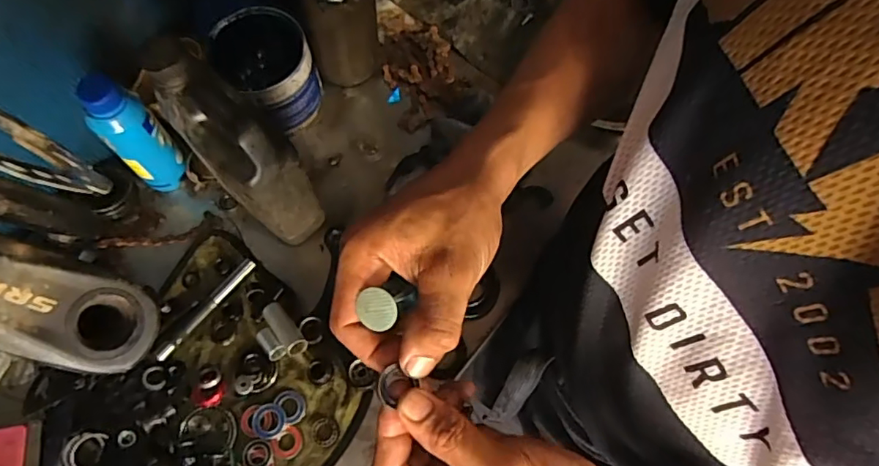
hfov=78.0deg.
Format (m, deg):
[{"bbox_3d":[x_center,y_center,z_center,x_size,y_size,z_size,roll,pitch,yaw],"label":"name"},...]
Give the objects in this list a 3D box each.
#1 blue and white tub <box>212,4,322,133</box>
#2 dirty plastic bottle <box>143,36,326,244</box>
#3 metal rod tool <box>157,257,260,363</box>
[{"bbox_3d":[-0.181,-0.176,0.587,0.093,0.086,0.105,-42,74,-15],"label":"blue and white tub"},{"bbox_3d":[-0.171,-0.061,0.487,0.109,0.188,0.056,39,74,14],"label":"dirty plastic bottle"},{"bbox_3d":[-0.224,0.073,0.526,0.012,0.008,0.121,35,73,13],"label":"metal rod tool"}]

